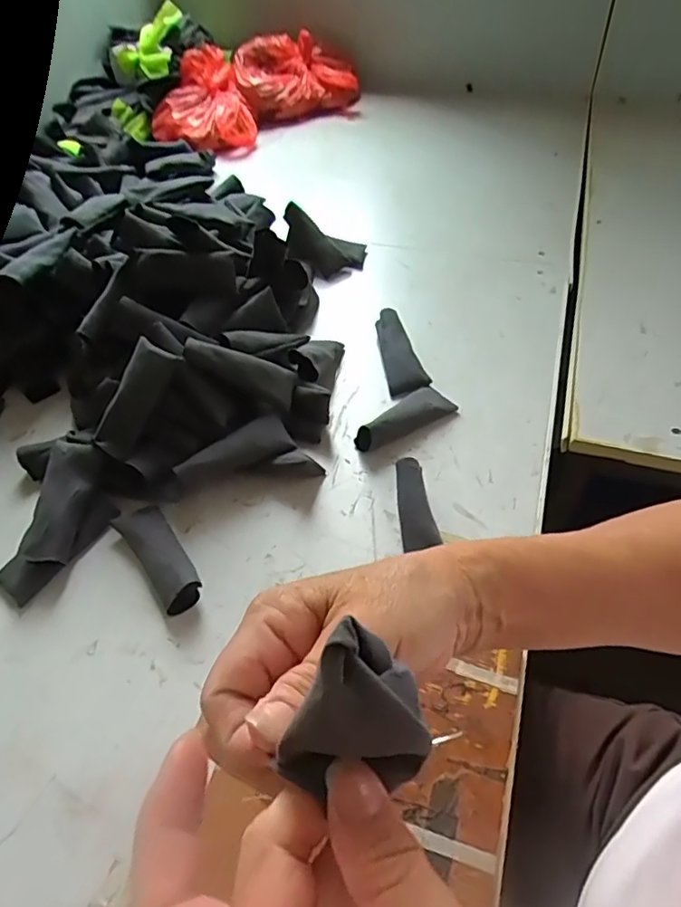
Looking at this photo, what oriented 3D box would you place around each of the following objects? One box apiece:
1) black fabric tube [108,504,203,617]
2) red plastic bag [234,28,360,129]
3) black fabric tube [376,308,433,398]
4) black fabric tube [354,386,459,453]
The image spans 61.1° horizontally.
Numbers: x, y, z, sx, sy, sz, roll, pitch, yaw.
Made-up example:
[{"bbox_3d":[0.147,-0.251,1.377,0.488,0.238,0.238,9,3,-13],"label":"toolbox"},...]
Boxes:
[{"bbox_3d":[-0.147,0.079,0.467,0.036,0.025,0.106,-33,56,-21],"label":"black fabric tube"},{"bbox_3d":[-0.078,-0.650,0.996,0.192,0.093,0.131,-14,51,-8],"label":"red plastic bag"},{"bbox_3d":[0.061,-0.107,0.609,0.039,0.017,0.104,-11,63,-6],"label":"black fabric tube"},{"bbox_3d":[0.064,-0.034,0.547,0.106,0.032,0.037,-33,56,-22],"label":"black fabric tube"}]

